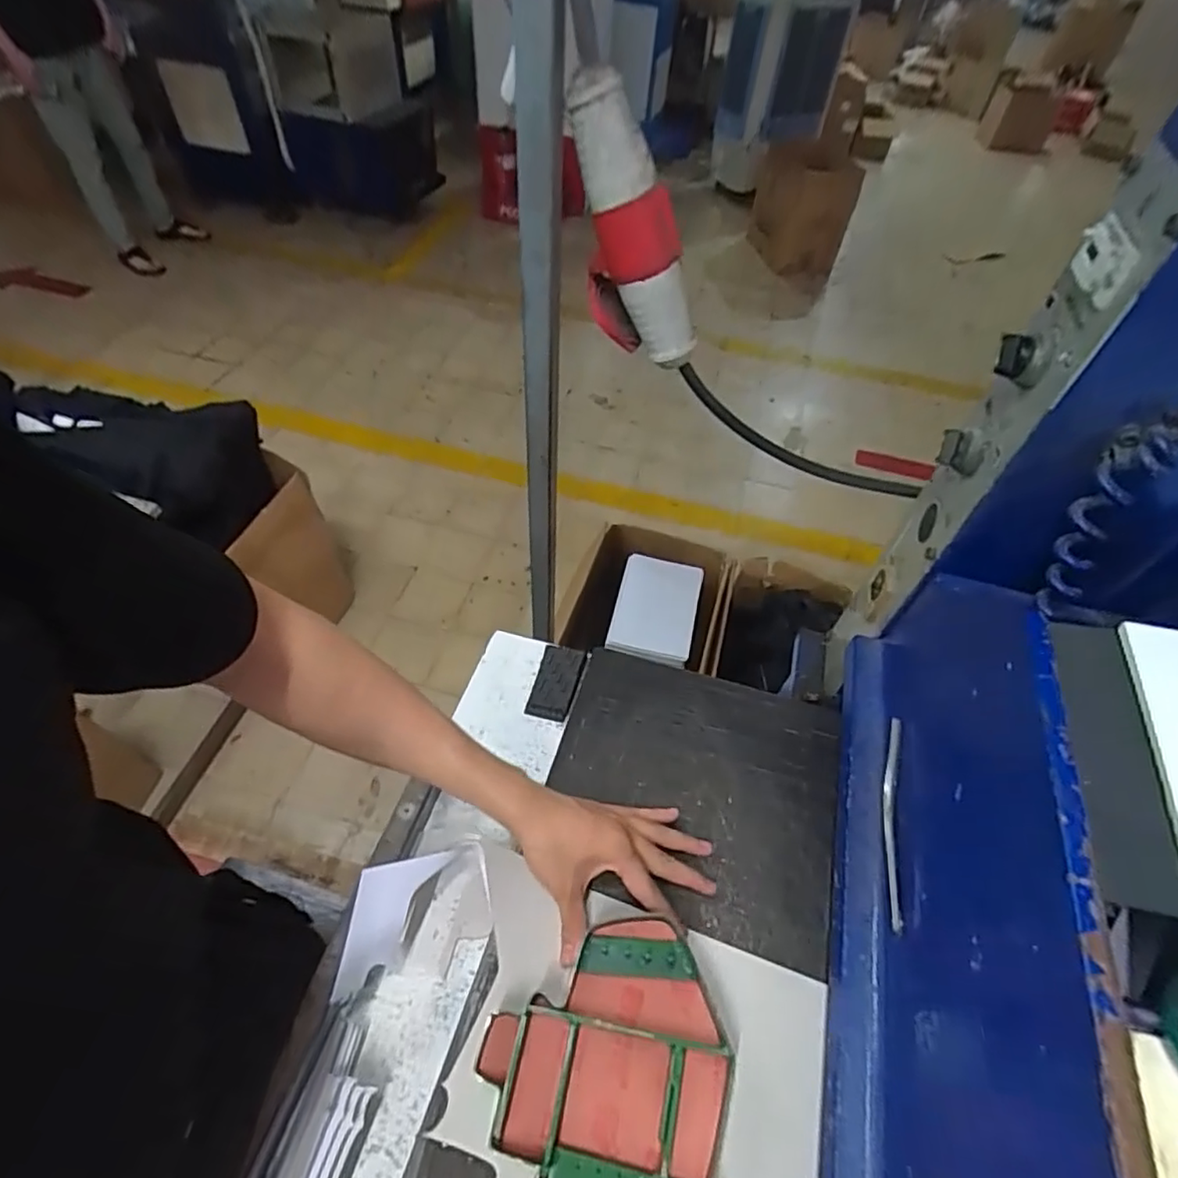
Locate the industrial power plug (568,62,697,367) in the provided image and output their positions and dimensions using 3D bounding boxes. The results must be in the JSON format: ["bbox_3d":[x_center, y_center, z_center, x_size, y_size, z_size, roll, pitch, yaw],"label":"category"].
[{"bbox_3d":[0.028,-0.303,0.539,0.095,0.230,0.061,13,48,37],"label":"industrial power plug"}]

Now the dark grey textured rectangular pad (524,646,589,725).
[{"bbox_3d":[-0.035,0.099,0.669,0.046,0.020,0.082,12,52,6],"label":"dark grey textured rectangular pad"}]

